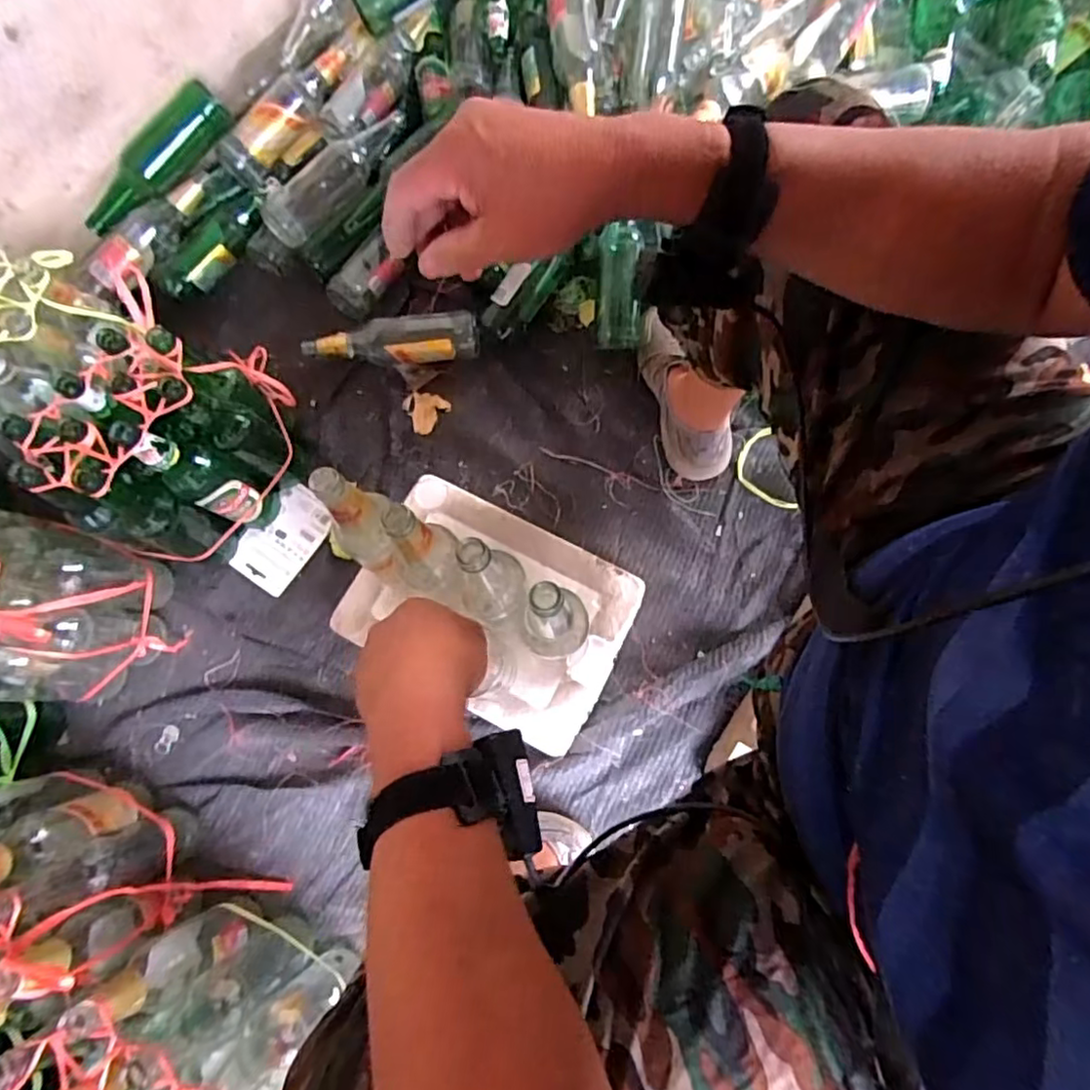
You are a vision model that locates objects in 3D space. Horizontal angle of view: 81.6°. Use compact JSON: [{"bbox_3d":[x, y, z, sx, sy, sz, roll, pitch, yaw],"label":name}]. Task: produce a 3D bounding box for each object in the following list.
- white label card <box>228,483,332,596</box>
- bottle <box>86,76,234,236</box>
[{"bbox_3d":[-0.376,-0.010,0.918,0.095,0.011,0.148,35,73,4],"label":"white label card"},{"bbox_3d":[-0.568,-0.558,0.922,0.258,0.064,0.061,-42,78,6],"label":"bottle"}]

